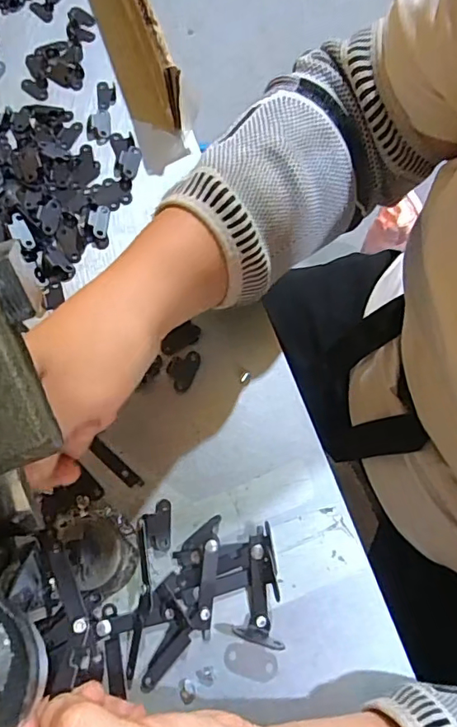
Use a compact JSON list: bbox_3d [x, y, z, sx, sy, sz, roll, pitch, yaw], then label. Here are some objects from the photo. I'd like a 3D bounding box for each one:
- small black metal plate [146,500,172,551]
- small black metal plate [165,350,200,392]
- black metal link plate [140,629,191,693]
[{"bbox_3d":[-0.042,0.096,0.309,0.013,0.004,0.028,-1,69,-1],"label":"small black metal plate"},{"bbox_3d":[-0.031,0.003,0.343,0.019,0.004,0.028,23,70,8],"label":"small black metal plate"},{"bbox_3d":[-0.035,0.165,0.286,0.007,0.004,0.038,41,74,13],"label":"black metal link plate"}]

